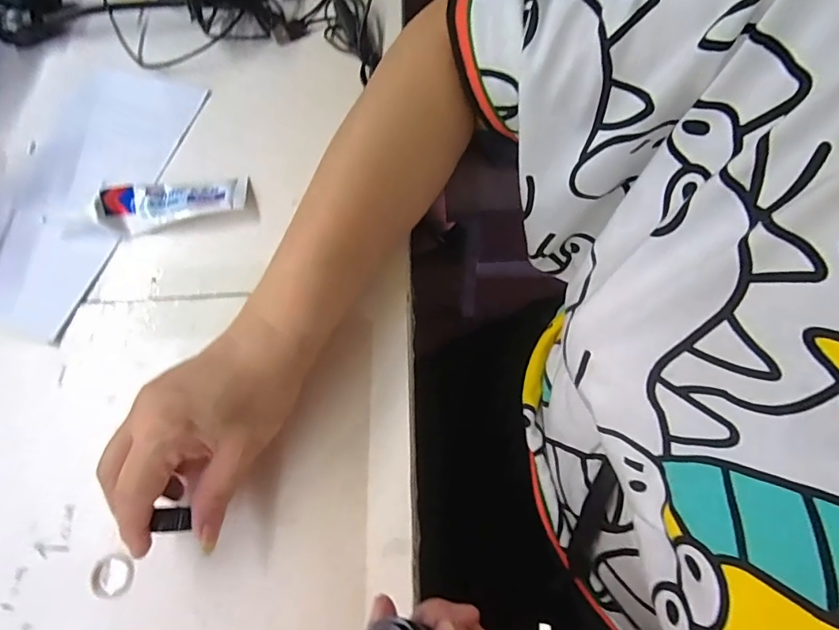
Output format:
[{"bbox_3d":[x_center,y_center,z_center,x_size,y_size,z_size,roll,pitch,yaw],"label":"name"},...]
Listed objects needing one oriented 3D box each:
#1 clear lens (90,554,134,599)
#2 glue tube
[{"bbox_3d":[-0.177,0.150,0.287,0.024,0.004,0.022,-1,66,2],"label":"clear lens"},{"bbox_3d":[-0.207,-0.081,0.373,0.152,0.023,0.038,-11,66,-2],"label":"glue tube"}]

